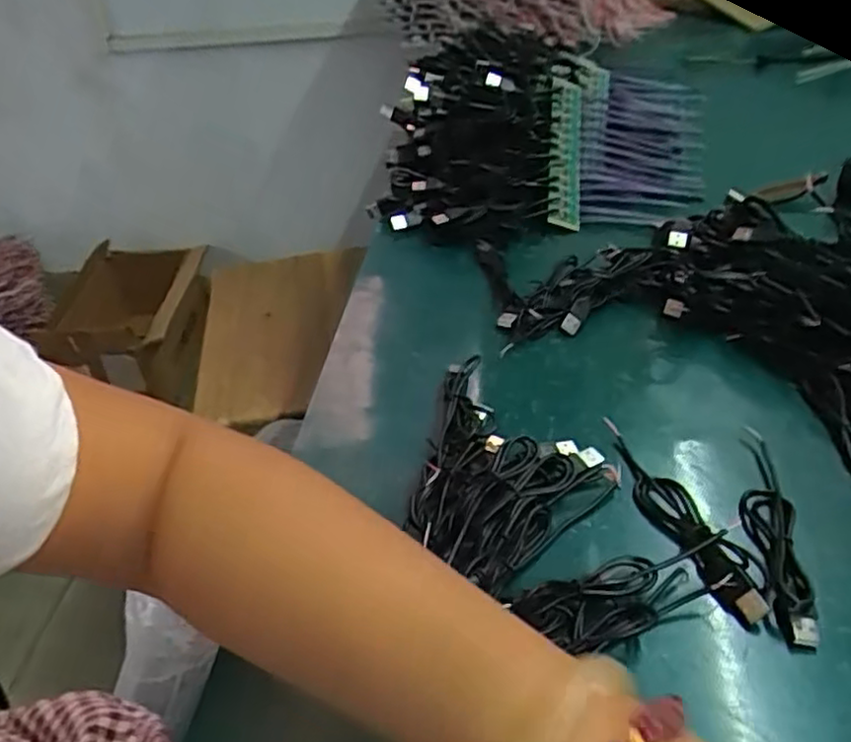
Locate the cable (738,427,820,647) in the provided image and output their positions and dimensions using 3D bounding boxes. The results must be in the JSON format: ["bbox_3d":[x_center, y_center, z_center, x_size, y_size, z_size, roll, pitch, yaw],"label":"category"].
[{"bbox_3d":[0.186,0.081,0.371,0.026,0.017,0.140,5,41,12],"label":"cable"}]

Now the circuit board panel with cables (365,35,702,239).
[{"bbox_3d":[0.121,-0.219,0.674,0.294,0.079,0.234,11,73,-8],"label":"circuit board panel with cables"}]

